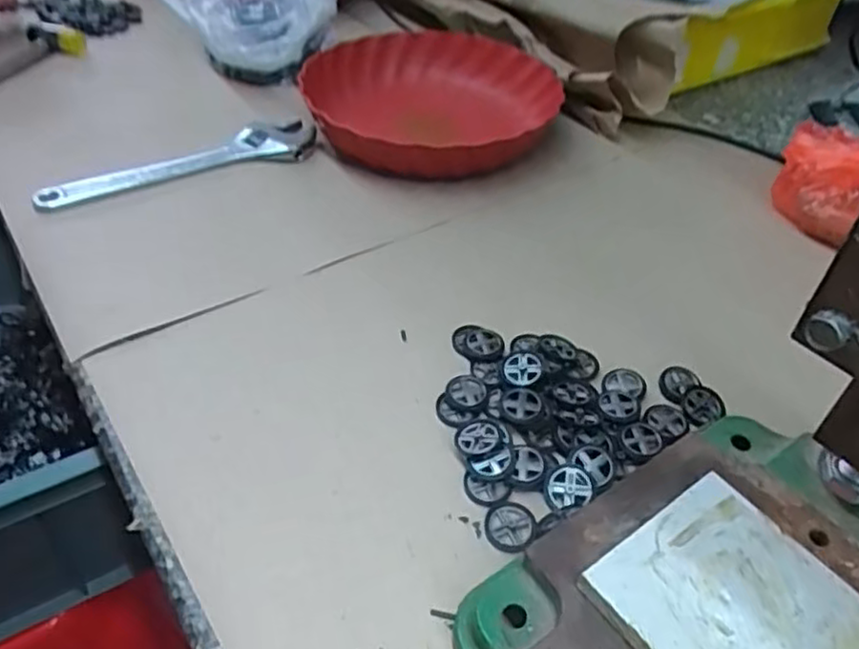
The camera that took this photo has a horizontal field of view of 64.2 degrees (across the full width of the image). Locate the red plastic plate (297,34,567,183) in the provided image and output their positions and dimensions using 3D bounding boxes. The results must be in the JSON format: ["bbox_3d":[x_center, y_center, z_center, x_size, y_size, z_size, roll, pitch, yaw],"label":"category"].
[{"bbox_3d":[0.005,-0.217,0.678,0.239,0.060,0.231,-3,44,-6],"label":"red plastic plate"}]

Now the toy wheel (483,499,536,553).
[{"bbox_3d":[0.044,0.108,0.369,0.028,0.004,0.028,2,44,-2],"label":"toy wheel"}]

